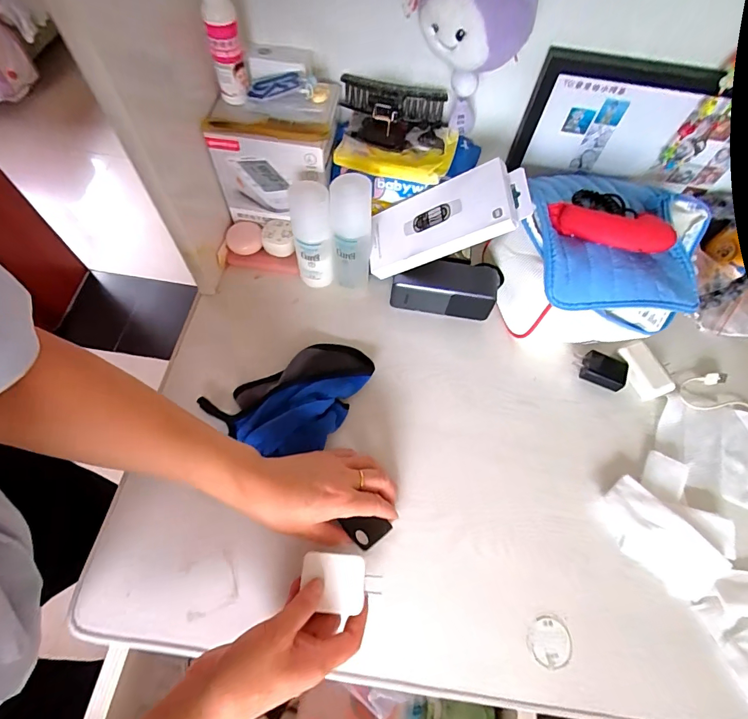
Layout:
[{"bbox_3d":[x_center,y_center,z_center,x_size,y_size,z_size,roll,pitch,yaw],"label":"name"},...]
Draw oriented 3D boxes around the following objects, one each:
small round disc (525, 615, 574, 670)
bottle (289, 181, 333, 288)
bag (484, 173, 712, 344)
[{"bbox_3d":[0.168,0.267,0.386,0.045,0.011,0.041,1,64,-3],"label":"small round disc"},{"bbox_3d":[-0.073,-0.144,0.491,0.045,0.148,0.042,-5,64,-6],"label":"bottle"},{"bbox_3d":[0.258,-0.106,0.495,0.205,0.141,0.167,11,64,2],"label":"bag"}]

